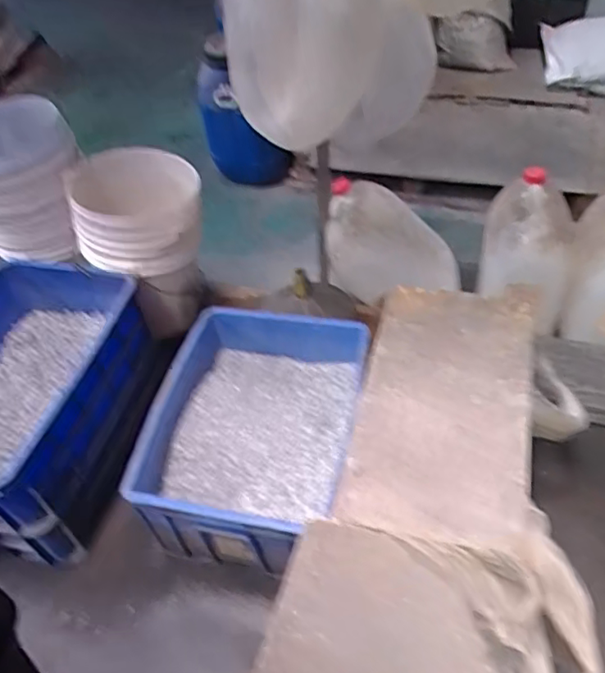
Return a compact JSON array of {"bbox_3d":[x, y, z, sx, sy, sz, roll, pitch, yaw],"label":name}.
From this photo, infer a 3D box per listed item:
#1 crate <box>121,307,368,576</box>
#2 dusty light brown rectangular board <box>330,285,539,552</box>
[{"bbox_3d":[-0.097,0.237,1.342,0.420,0.273,0.547,7,49,12],"label":"crate"},{"bbox_3d":[0.288,0.107,1.148,0.320,0.048,0.607,9,49,13],"label":"dusty light brown rectangular board"}]

